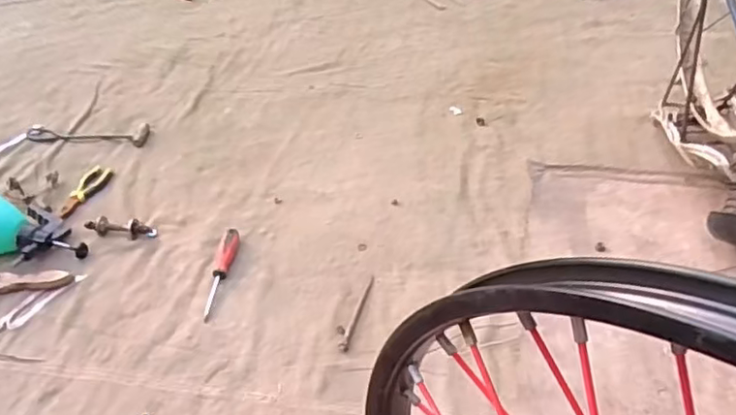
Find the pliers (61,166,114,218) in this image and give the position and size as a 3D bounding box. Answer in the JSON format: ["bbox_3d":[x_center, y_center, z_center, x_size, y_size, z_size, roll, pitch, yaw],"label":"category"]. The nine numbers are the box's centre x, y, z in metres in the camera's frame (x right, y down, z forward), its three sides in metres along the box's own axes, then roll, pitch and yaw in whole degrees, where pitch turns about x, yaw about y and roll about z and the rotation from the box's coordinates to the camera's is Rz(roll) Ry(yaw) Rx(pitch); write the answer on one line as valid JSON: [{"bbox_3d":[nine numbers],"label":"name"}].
[{"bbox_3d":[-0.611,-0.035,1.315,0.058,0.018,0.171,8,46,8],"label":"pliers"}]

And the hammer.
[{"bbox_3d":[-0.669,-0.179,1.471,0.278,0.024,0.082,0,45,0],"label":"hammer"}]

